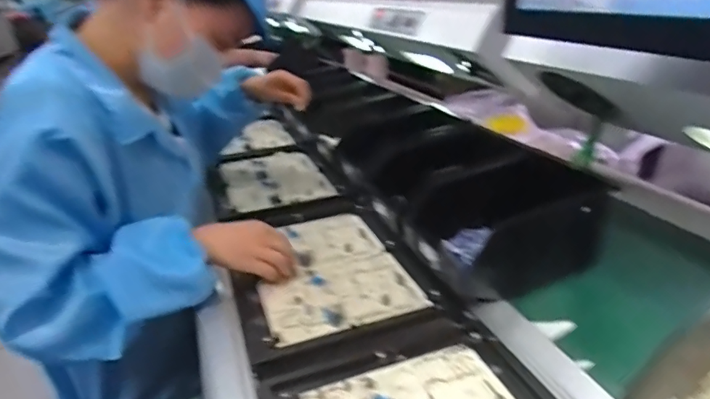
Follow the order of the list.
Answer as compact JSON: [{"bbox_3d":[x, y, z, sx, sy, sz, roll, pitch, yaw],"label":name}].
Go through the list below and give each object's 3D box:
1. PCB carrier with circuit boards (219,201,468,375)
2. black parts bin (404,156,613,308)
[{"bbox_3d":[-0.040,0.095,0.704,0.262,0.021,0.396,-7,25,-11],"label":"PCB carrier with circuit boards"},{"bbox_3d":[0.198,0.041,0.634,0.221,0.132,0.150,-9,25,-14],"label":"black parts bin"}]

